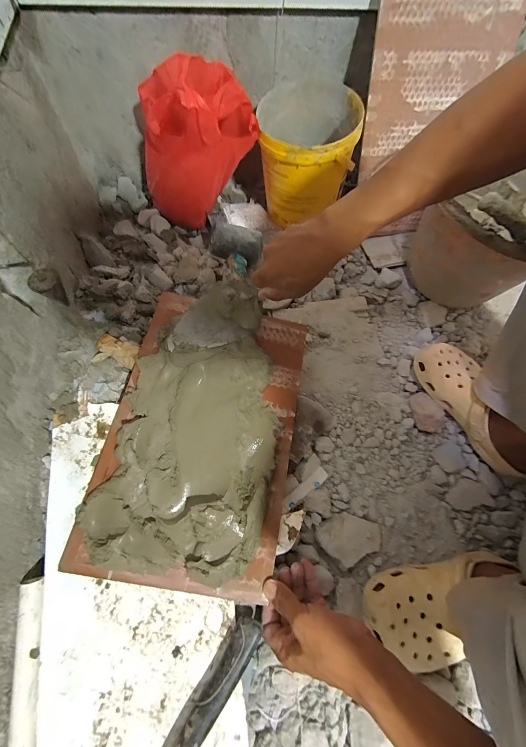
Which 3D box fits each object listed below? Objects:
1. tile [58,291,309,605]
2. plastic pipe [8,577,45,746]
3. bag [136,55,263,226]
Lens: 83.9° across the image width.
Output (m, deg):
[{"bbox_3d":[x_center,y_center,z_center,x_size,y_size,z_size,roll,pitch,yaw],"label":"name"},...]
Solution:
[{"bbox_3d":[-0.080,0.074,0.417,0.248,0.042,0.388,11,67,1],"label":"tile"},{"bbox_3d":[-0.246,0.302,0.304,0.024,0.018,0.146,-8,68,-7],"label":"plastic pipe"},{"bbox_3d":[-0.122,-0.430,0.575,0.199,0.263,0.135,35,70,11],"label":"bag"}]

